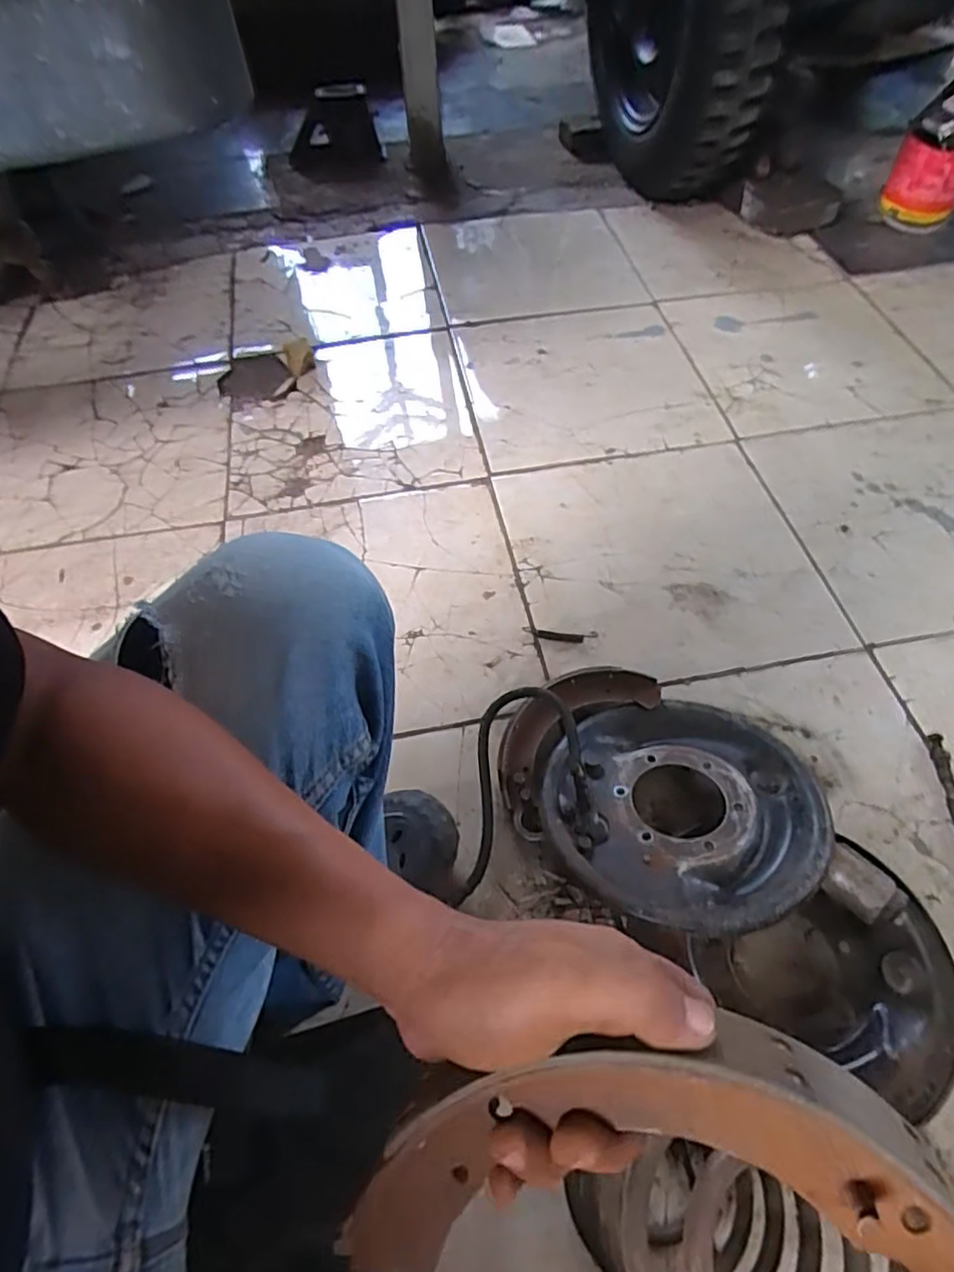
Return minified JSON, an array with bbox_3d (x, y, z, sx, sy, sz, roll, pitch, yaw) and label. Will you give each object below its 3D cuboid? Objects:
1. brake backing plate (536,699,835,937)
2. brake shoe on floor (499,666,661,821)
[{"bbox_3d":[0.208,0.174,0.664,0.274,0.034,0.272,-4,38,3],"label":"brake backing plate"},{"bbox_3d":[0.104,0.105,0.761,0.228,0.041,0.095,-35,64,-18],"label":"brake shoe on floor"}]

